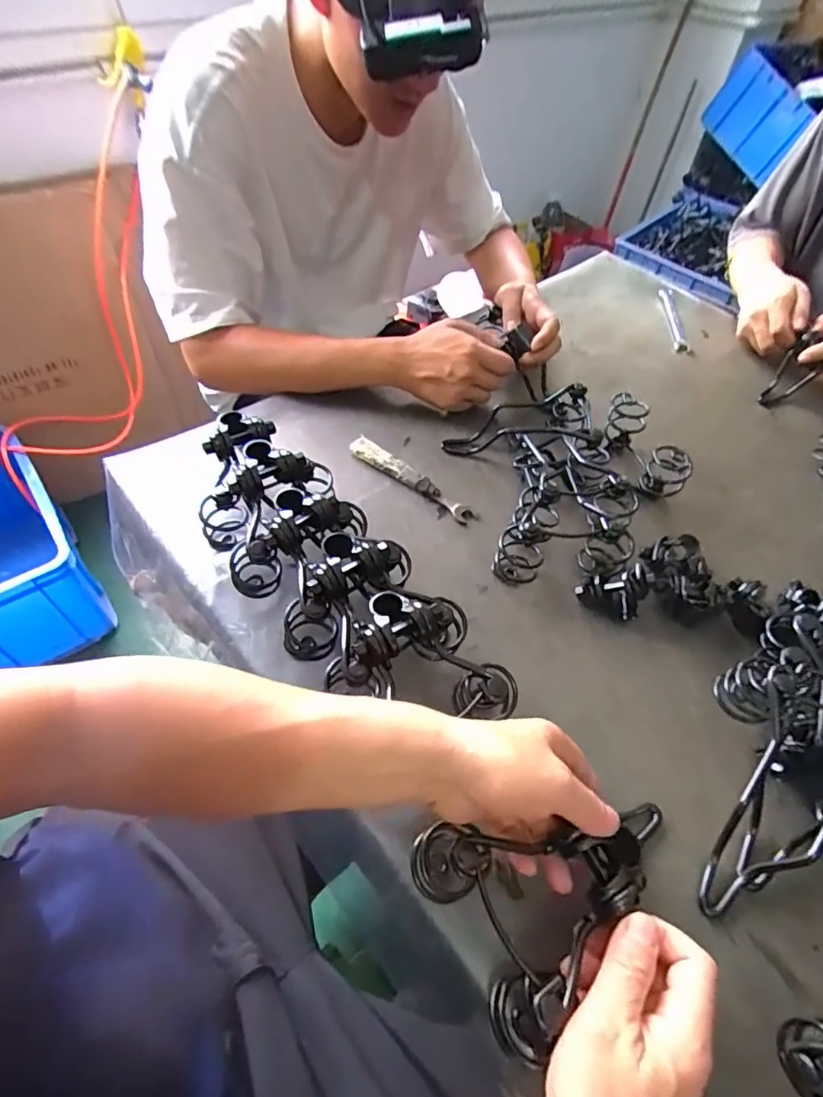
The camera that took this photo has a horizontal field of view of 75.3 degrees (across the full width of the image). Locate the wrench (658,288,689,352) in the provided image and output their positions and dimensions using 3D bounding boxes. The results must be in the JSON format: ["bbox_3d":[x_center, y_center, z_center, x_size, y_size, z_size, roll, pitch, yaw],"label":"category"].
[{"bbox_3d":[0.411,-0.363,0.839,0.027,0.011,0.169,6,53,1],"label":"wrench"}]

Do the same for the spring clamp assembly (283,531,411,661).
[{"bbox_3d":[-0.053,0.032,0.447,0.125,0.086,0.058,-36,63,-27],"label":"spring clamp assembly"}]

